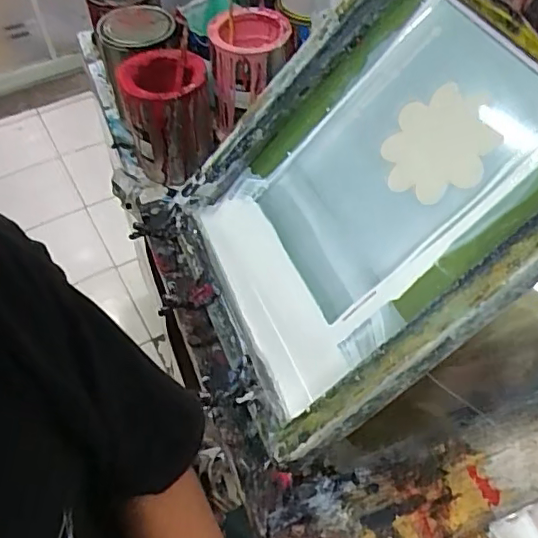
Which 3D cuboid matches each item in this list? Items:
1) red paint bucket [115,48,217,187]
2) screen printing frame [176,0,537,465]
[{"bbox_3d":[-0.132,-0.205,0.768,0.113,0.129,0.127,-12,52,-8],"label":"red paint bucket"},{"bbox_3d":[0.095,-0.091,0.533,0.443,0.075,0.358,-45,48,20],"label":"screen printing frame"}]

